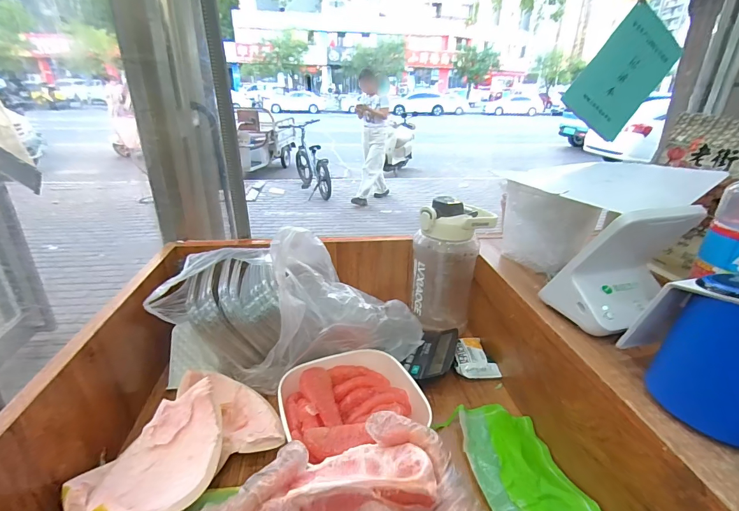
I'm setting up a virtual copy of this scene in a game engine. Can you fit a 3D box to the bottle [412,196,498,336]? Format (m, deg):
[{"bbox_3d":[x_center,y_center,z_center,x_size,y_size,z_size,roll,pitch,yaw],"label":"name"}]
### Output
[{"bbox_3d":[0.129,0.013,0.605,0.108,0.197,0.091,15,27,28],"label":"bottle"}]

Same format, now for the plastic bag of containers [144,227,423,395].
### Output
[{"bbox_3d":[-0.105,0.063,0.517,0.370,0.190,0.157,0,24,-4],"label":"plastic bag of containers"}]

